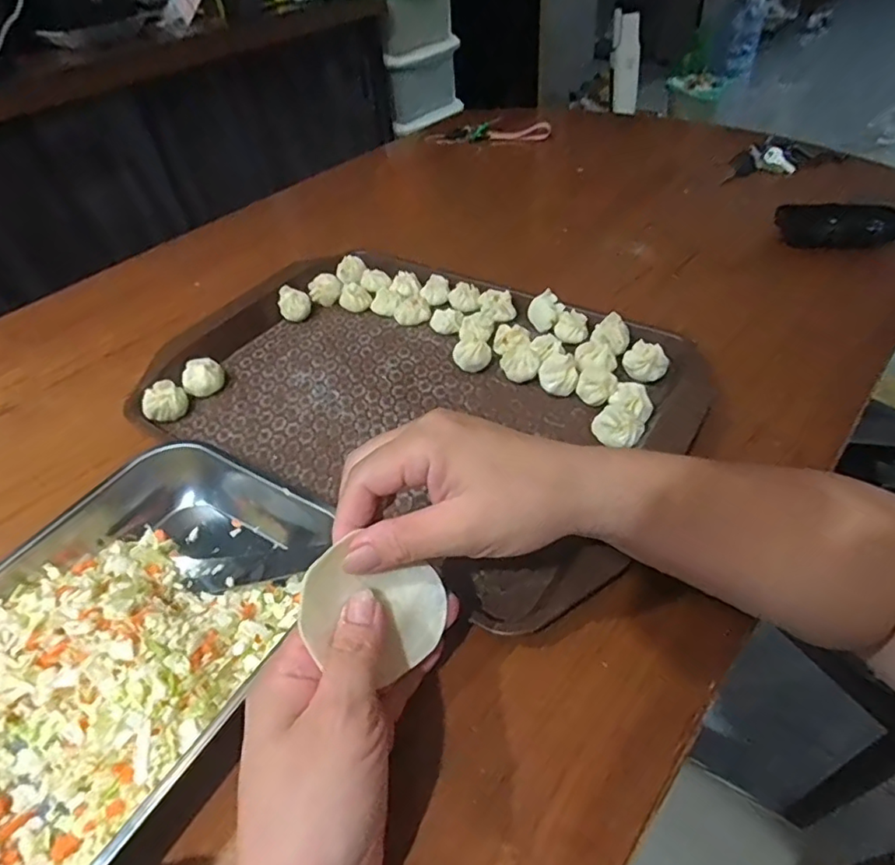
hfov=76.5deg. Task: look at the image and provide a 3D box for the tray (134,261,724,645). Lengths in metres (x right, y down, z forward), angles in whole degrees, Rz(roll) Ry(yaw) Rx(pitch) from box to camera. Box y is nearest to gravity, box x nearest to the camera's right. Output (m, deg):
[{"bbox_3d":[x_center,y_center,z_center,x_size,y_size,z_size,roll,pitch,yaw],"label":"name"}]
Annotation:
[{"bbox_3d":[-0.035,-0.047,0.462,0.421,0.033,0.282,23,52,27],"label":"tray"}]

